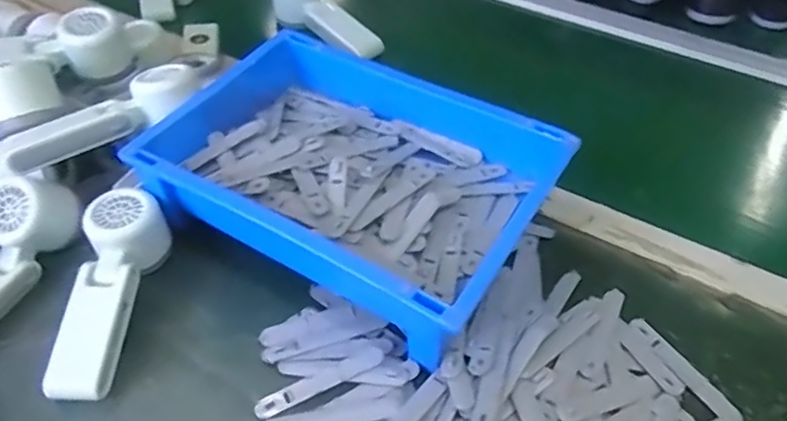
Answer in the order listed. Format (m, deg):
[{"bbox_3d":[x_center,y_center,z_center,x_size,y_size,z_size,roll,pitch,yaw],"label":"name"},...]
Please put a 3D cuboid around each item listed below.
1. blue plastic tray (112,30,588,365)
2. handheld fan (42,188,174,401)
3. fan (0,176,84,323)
[{"bbox_3d":[-0.033,-0.031,0.521,0.307,0.073,0.219,25,50,21],"label":"blue plastic tray"},{"bbox_3d":[-0.226,0.059,0.470,0.060,0.049,0.163,5,47,5],"label":"handheld fan"},{"bbox_3d":[-0.321,0.041,0.477,0.053,0.063,0.161,18,50,16],"label":"fan"}]

